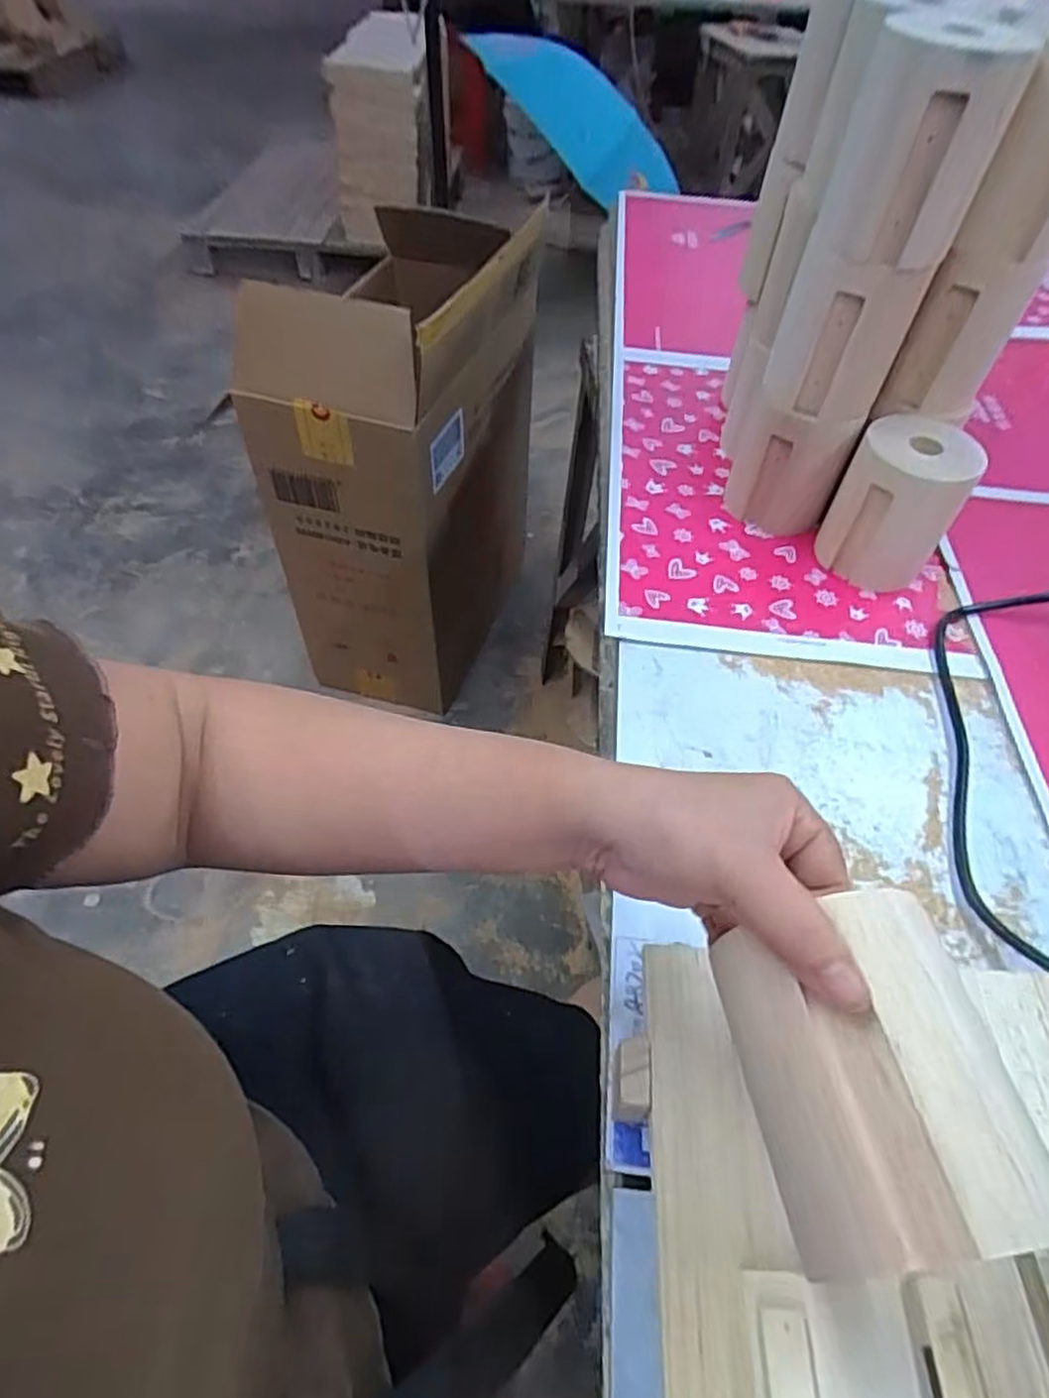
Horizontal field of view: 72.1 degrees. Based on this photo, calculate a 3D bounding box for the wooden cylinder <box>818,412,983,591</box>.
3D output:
[{"bbox_3d":[0.272,-0.141,0.533,0.080,0.099,0.065,28,55,18],"label":"wooden cylinder"}]

